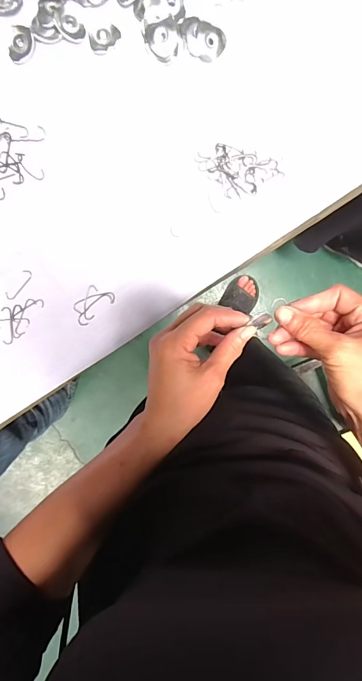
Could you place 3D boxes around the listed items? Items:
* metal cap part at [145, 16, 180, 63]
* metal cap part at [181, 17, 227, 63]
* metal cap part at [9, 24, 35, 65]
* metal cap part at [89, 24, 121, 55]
[{"bbox_3d":[-0.019,-0.328,0.390,0.036,0.016,0.034,-11,93,1],"label":"metal cap part"},{"bbox_3d":[0.025,-0.335,0.394,0.048,0.018,0.036,18,93,-1],"label":"metal cap part"},{"bbox_3d":[-0.175,-0.325,0.391,0.025,0.004,0.038,18,93,-1],"label":"metal cap part"},{"bbox_3d":[-0.084,-0.333,0.394,0.035,0.004,0.022,-28,93,1],"label":"metal cap part"}]

